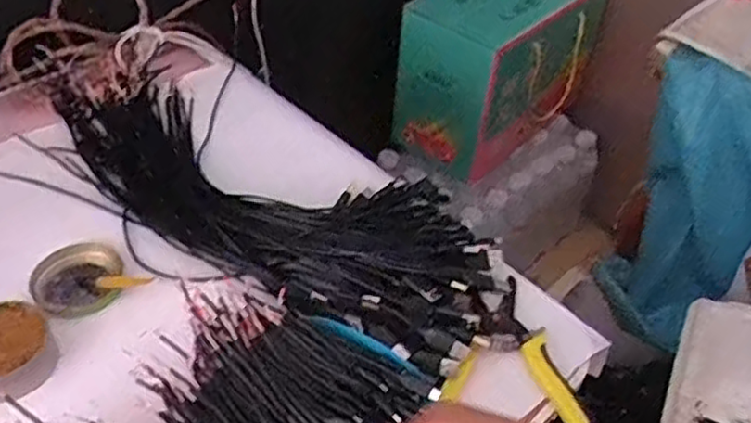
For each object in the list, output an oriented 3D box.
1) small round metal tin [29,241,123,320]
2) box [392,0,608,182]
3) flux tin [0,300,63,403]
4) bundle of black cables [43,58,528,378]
[{"bbox_3d":[-0.231,0.055,0.543,0.063,0.023,0.062,3,45,-3],"label":"small round metal tin"},{"bbox_3d":[0.198,-0.245,1.065,0.165,0.255,0.316,37,53,27],"label":"box"},{"bbox_3d":[-0.250,0.096,0.475,0.073,0.028,0.063,37,53,27],"label":"flux tin"},{"bbox_3d":[-0.105,-0.025,0.602,0.486,0.044,0.169,30,50,22],"label":"bundle of black cables"}]

